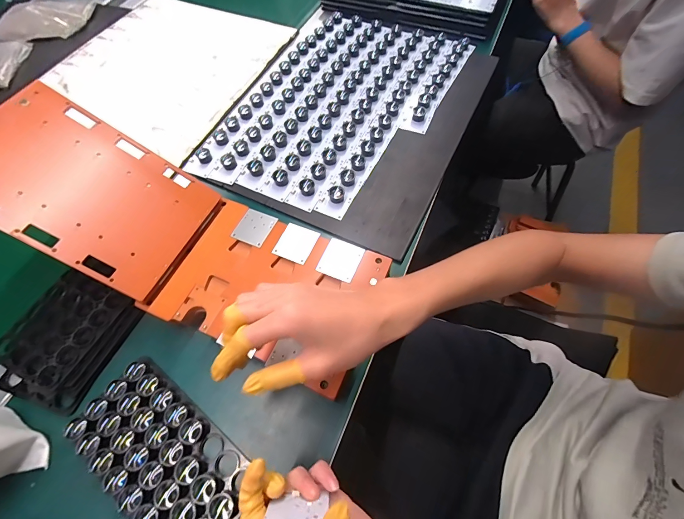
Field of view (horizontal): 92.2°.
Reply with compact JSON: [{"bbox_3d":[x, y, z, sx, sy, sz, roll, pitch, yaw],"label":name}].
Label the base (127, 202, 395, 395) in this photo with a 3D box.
[{"bbox_3d":[-0.082,0.031,0.396,0.232,0.031,0.165,19,64,12],"label":"base"}]

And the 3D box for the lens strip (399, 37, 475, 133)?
[{"bbox_3d":[0.176,-0.323,0.592,0.047,0.027,0.271,25,65,14],"label":"lens strip"}]

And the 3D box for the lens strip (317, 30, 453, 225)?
[{"bbox_3d":[0.093,-0.255,0.552,0.041,0.014,0.482,25,65,14],"label":"lens strip"}]

